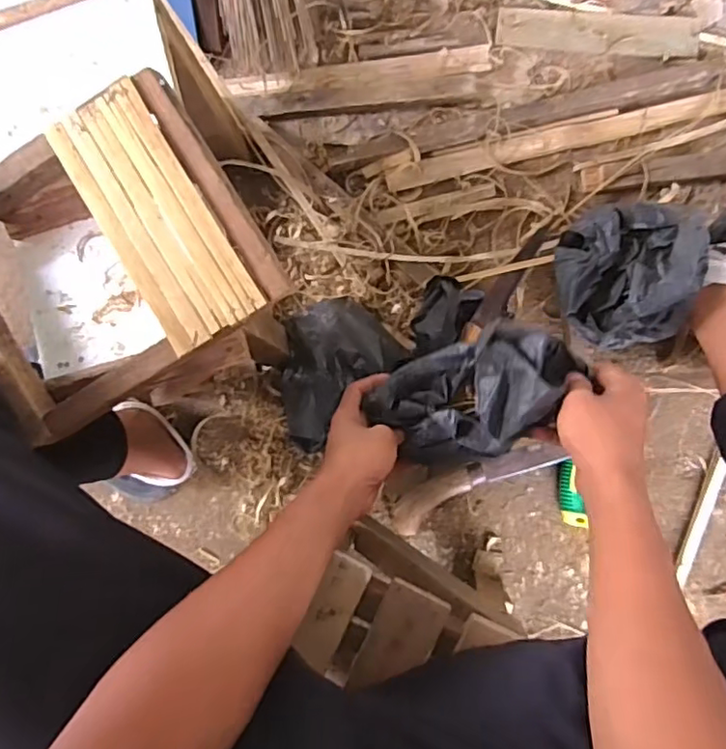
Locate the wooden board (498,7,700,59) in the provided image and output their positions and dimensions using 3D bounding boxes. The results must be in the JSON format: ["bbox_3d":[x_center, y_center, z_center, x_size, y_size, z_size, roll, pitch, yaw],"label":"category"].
[{"bbox_3d":[0.311,-0.456,0.783,0.259,0.016,0.054,8,88,6],"label":"wooden board"}]

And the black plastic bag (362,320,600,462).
[{"bbox_3d":[0.102,0.020,0.534,0.187,0.110,0.101,-22,85,5],"label":"black plastic bag"}]

